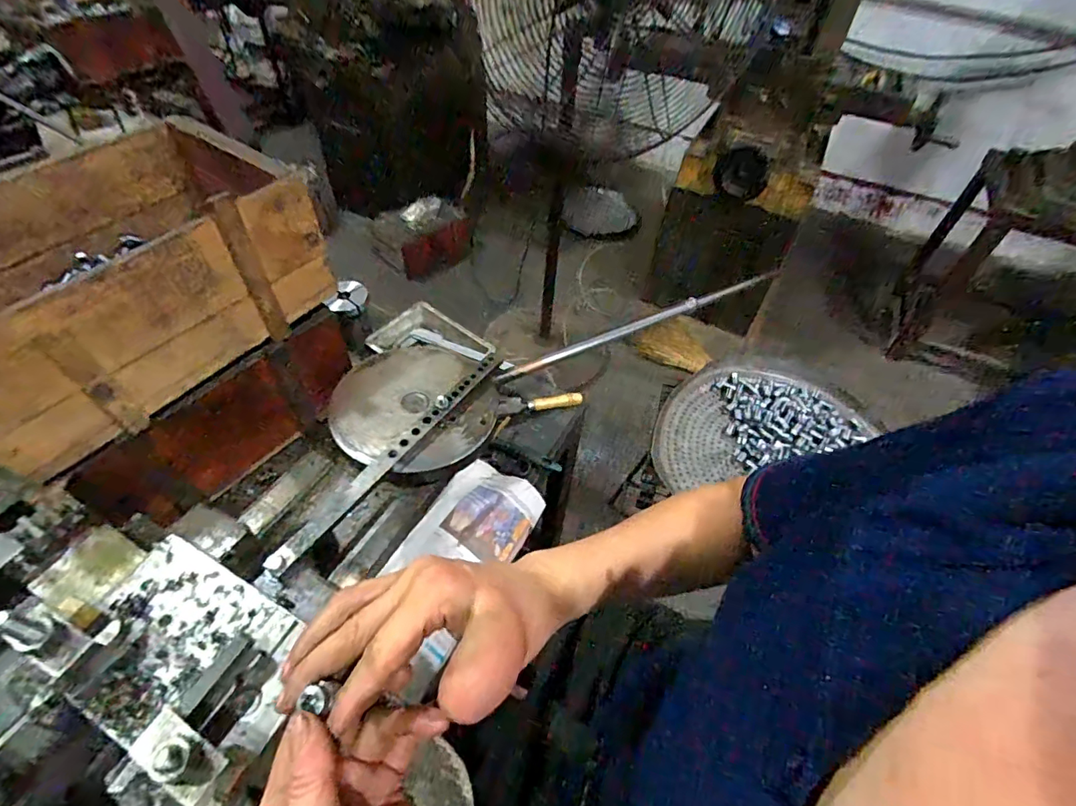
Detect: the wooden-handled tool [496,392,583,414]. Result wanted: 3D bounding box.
[{"bbox_3d":[0.003,-0.004,0.762,0.131,0.020,0.028,-9,50,-11],"label":"wooden-handled tool"}]

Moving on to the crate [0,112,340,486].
[{"bbox_3d":[-0.446,-0.129,0.526,0.246,0.153,0.336,27,53,19],"label":"crate"}]

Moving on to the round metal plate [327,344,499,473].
[{"bbox_3d":[-0.140,-0.002,0.592,0.175,0.022,0.185,2,49,-2],"label":"round metal plate"}]

